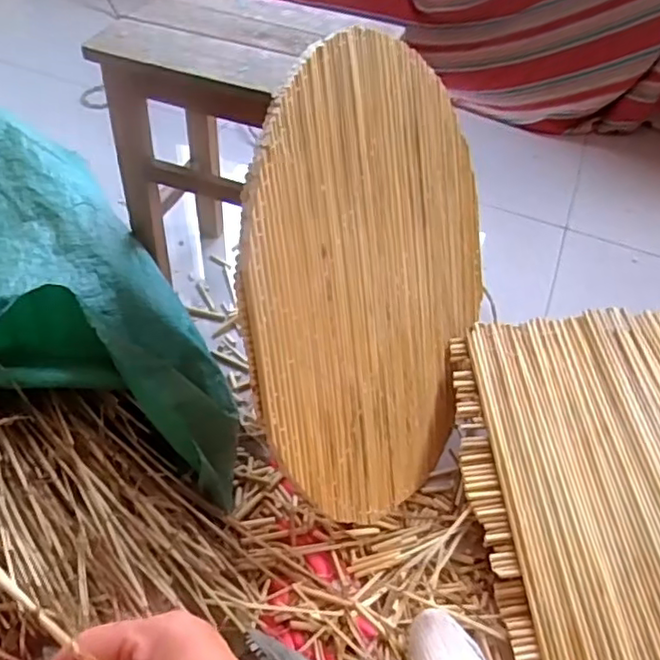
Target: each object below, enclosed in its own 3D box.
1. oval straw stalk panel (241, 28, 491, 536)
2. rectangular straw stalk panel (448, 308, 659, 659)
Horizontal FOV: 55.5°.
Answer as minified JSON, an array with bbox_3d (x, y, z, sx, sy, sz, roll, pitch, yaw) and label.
[{"bbox_3d":[0.074,-0.065,0.767,0.017,0.521,0.547,4,59,32],"label":"oval straw stalk panel"},{"bbox_3d":[0.439,0.203,0.845,0.488,0.064,0.540,-4,50,-9],"label":"rectangular straw stalk panel"}]

